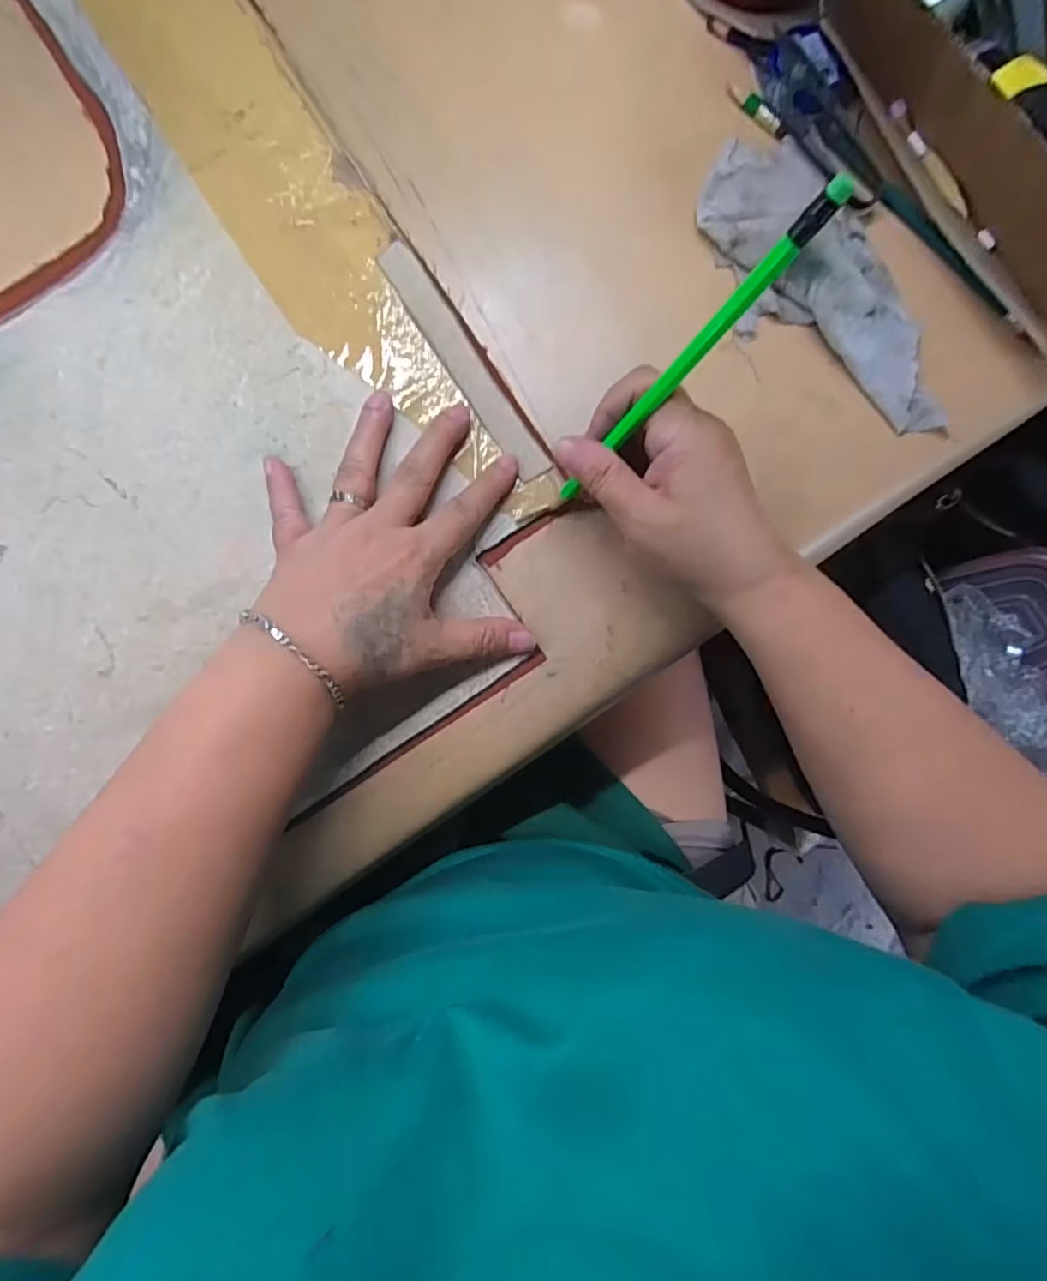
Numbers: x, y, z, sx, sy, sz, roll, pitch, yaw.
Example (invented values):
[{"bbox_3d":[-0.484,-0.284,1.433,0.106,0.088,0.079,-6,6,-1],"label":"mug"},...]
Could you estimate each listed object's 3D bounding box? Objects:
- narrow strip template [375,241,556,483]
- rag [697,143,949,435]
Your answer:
[{"bbox_3d":[-0.029,-0.139,0.302,0.020,0.004,0.133,-35,91,-5],"label":"narrow strip template"},{"bbox_3d":[0.154,-0.180,0.308,0.085,0.021,0.164,-19,90,-5],"label":"rag"}]

